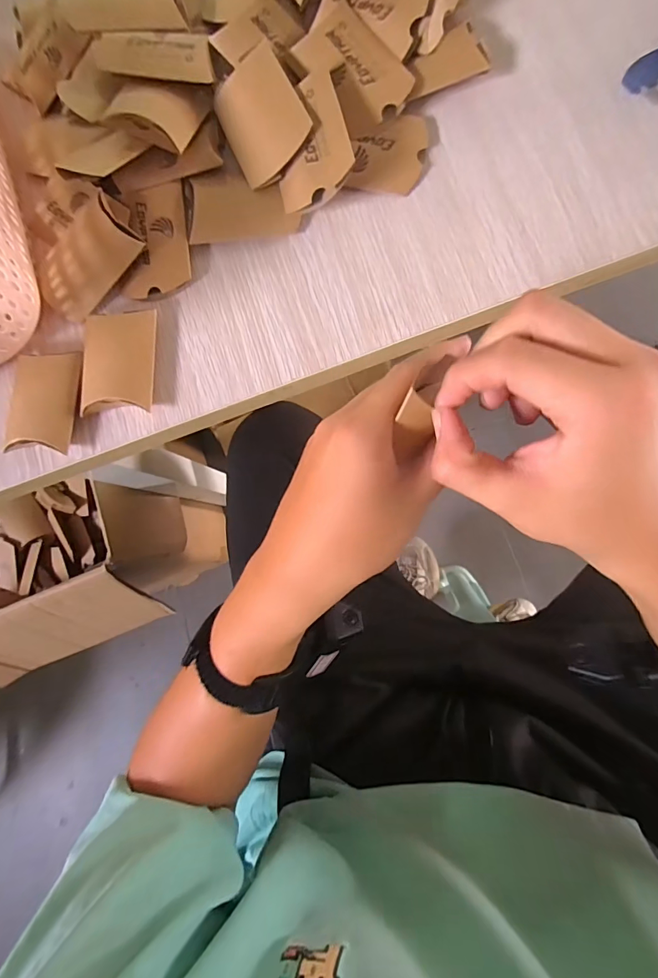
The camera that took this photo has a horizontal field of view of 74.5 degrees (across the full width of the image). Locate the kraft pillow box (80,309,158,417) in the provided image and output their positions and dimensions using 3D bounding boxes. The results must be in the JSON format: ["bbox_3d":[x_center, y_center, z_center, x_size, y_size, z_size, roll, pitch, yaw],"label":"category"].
[{"bbox_3d":[-0.155,-0.094,0.315,0.055,0.014,0.074,-3,82,8],"label":"kraft pillow box"}]

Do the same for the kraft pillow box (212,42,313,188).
[{"bbox_3d":[-0.045,-0.258,0.305,0.056,0.018,0.077,-28,86,23],"label":"kraft pillow box"}]

